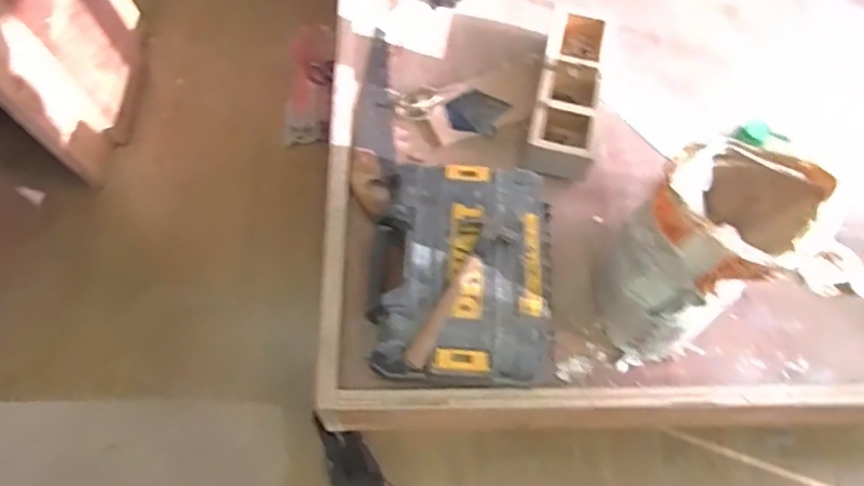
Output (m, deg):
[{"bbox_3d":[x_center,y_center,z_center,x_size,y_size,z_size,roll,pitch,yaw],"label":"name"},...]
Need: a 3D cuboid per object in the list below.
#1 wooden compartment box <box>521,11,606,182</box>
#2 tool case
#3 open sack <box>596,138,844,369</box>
[{"bbox_3d":[0.304,-0.334,1.362,0.153,0.118,0.416,13,63,4],"label":"wooden compartment box"},{"bbox_3d":[0.061,0.041,1.138,0.334,0.103,0.434,4,62,0],"label":"tool case"},{"bbox_3d":[0.442,0.023,1.042,0.278,0.452,0.210,-36,69,-19],"label":"open sack"}]

